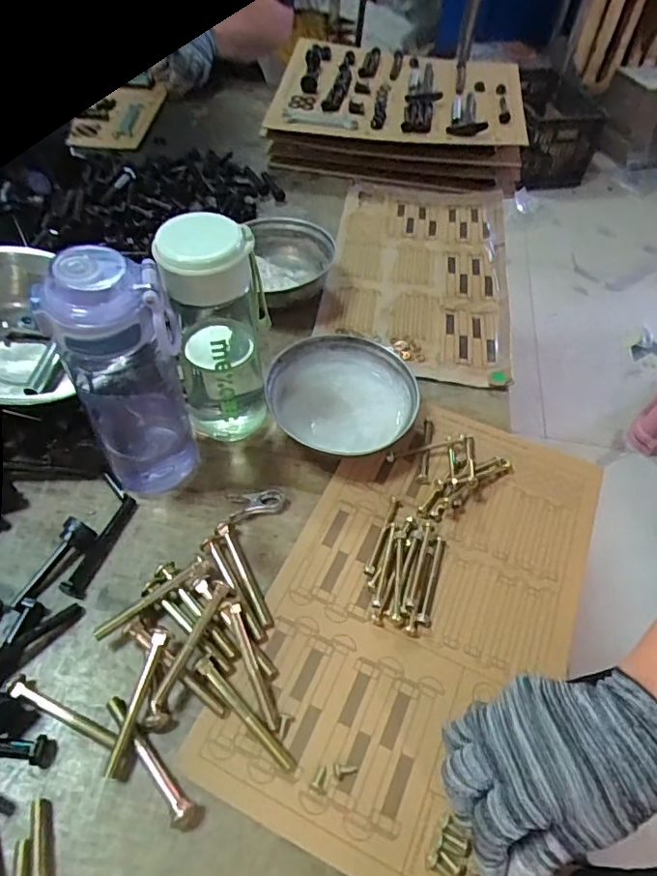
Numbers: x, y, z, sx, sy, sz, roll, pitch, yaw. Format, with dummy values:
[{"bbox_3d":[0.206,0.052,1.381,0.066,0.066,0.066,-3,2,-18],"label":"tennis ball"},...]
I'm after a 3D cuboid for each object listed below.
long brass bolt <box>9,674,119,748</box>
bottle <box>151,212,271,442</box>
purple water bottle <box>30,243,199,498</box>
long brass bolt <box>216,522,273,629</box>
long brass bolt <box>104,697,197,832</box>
[{"bbox_3d":[-0.185,0.191,0.380,0.085,0.014,0.012,22,54,12],"label":"long brass bolt"},{"bbox_3d":[-0.092,-0.078,0.463,0.069,0.198,0.064,-15,56,-16],"label":"bottle"},{"bbox_3d":[-0.152,-0.042,0.431,0.087,0.213,0.068,-22,57,-16],"label":"purple water bottle"},{"bbox_3d":[-0.068,0.109,0.442,0.009,0.012,0.096,-22,58,-20],"label":"long brass bolt"},{"bbox_3d":[-0.119,0.213,0.365,0.014,0.012,0.098,-33,62,-26],"label":"long brass bolt"}]

